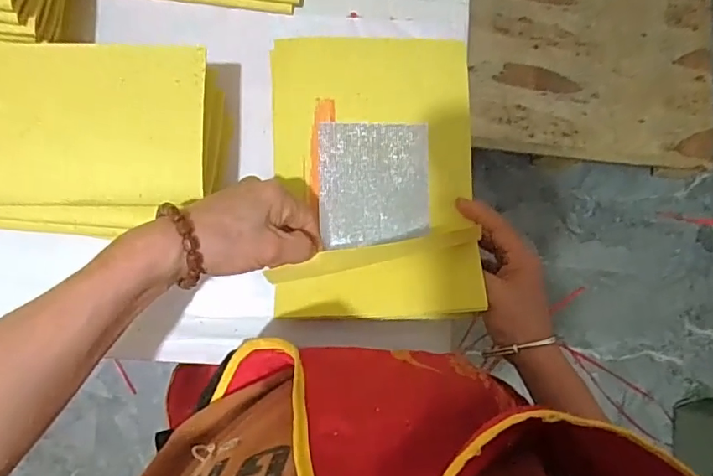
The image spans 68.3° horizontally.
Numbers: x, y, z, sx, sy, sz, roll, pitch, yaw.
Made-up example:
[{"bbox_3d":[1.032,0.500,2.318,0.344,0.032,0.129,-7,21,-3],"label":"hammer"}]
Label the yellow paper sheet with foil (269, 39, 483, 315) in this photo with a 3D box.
[{"bbox_3d":[0.014,-0.054,0.413,0.156,0.034,0.223,0,83,-5],"label":"yellow paper sheet with foil"}]

